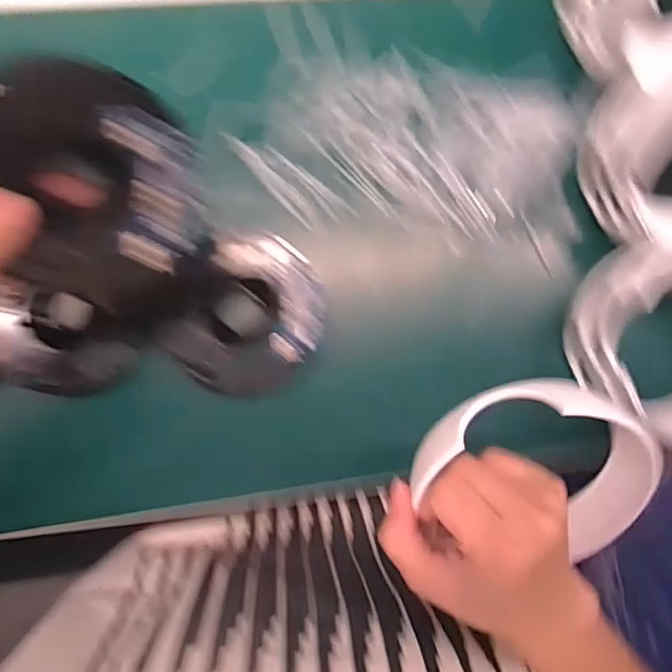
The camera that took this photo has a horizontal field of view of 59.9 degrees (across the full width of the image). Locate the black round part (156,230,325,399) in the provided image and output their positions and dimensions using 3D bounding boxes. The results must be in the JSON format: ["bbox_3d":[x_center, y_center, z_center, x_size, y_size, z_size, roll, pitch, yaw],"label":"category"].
[{"bbox_3d":[-0.056,-0.013,0.376,0.094,0.027,0.100,0,87,-4],"label":"black round part"}]

